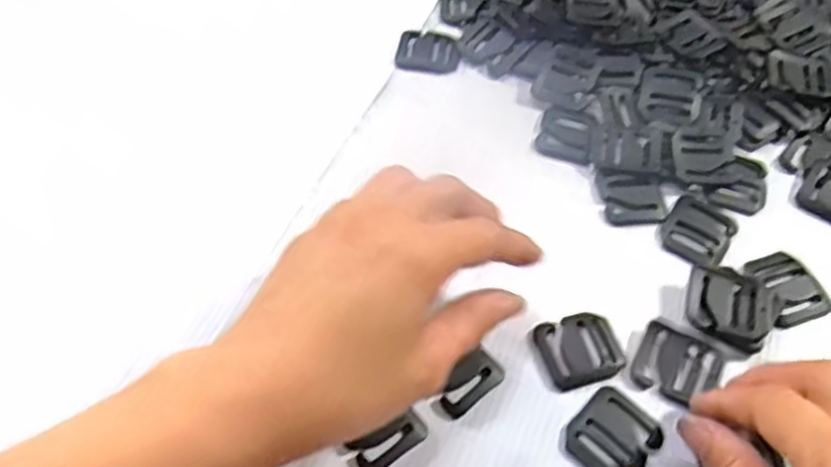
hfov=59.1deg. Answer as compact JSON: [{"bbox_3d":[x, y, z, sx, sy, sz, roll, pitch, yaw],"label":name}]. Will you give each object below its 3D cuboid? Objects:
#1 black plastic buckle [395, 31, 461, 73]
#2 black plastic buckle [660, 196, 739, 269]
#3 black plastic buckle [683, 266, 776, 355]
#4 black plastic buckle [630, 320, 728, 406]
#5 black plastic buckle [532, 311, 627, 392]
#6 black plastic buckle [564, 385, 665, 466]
[{"bbox_3d":[0.008,-0.104,0.418,0.036,0.005,0.028,6,56,2],"label":"black plastic buckle"},{"bbox_3d":[0.135,-0.002,0.349,0.030,0.004,0.035,31,60,18],"label":"black plastic buckle"},{"bbox_3d":[0.137,0.032,0.321,0.037,0.011,0.033,26,59,15],"label":"black plastic buckle"},{"bbox_3d":[0.110,0.055,0.309,0.033,0.006,0.028,25,58,14],"label":"black plastic buckle"},{"bbox_3d":[0.070,0.048,0.312,0.036,0.004,0.031,-16,58,-13],"label":"black plastic buckle"},{"bbox_3d":[0.079,0.080,0.291,0.031,0.005,0.035,37,62,21],"label":"black plastic buckle"}]

